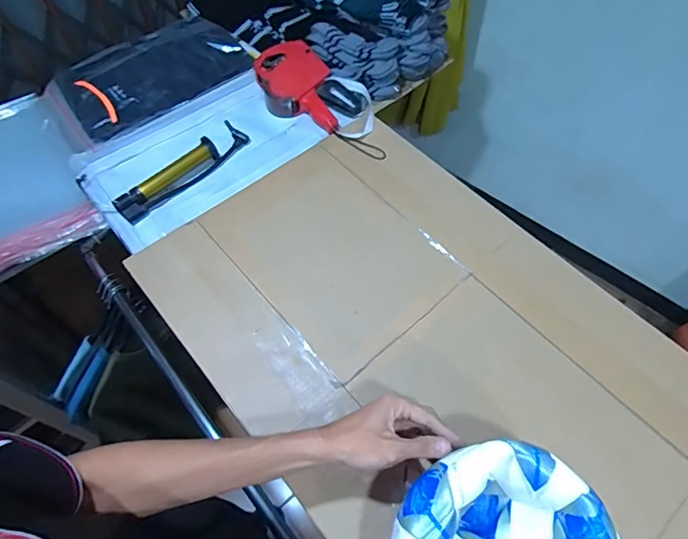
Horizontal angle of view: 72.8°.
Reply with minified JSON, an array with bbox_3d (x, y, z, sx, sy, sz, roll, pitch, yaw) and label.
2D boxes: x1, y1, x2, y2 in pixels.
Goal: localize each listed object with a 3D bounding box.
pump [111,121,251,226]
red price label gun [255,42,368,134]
[{"bbox_3d":[-0.269,-0.169,0.790,0.051,0.030,0.254,37,66,19],"label":"pump"},{"bbox_3d":[-0.071,-0.342,0.883,0.215,0.054,0.141,33,64,17],"label":"red price label gun"}]

